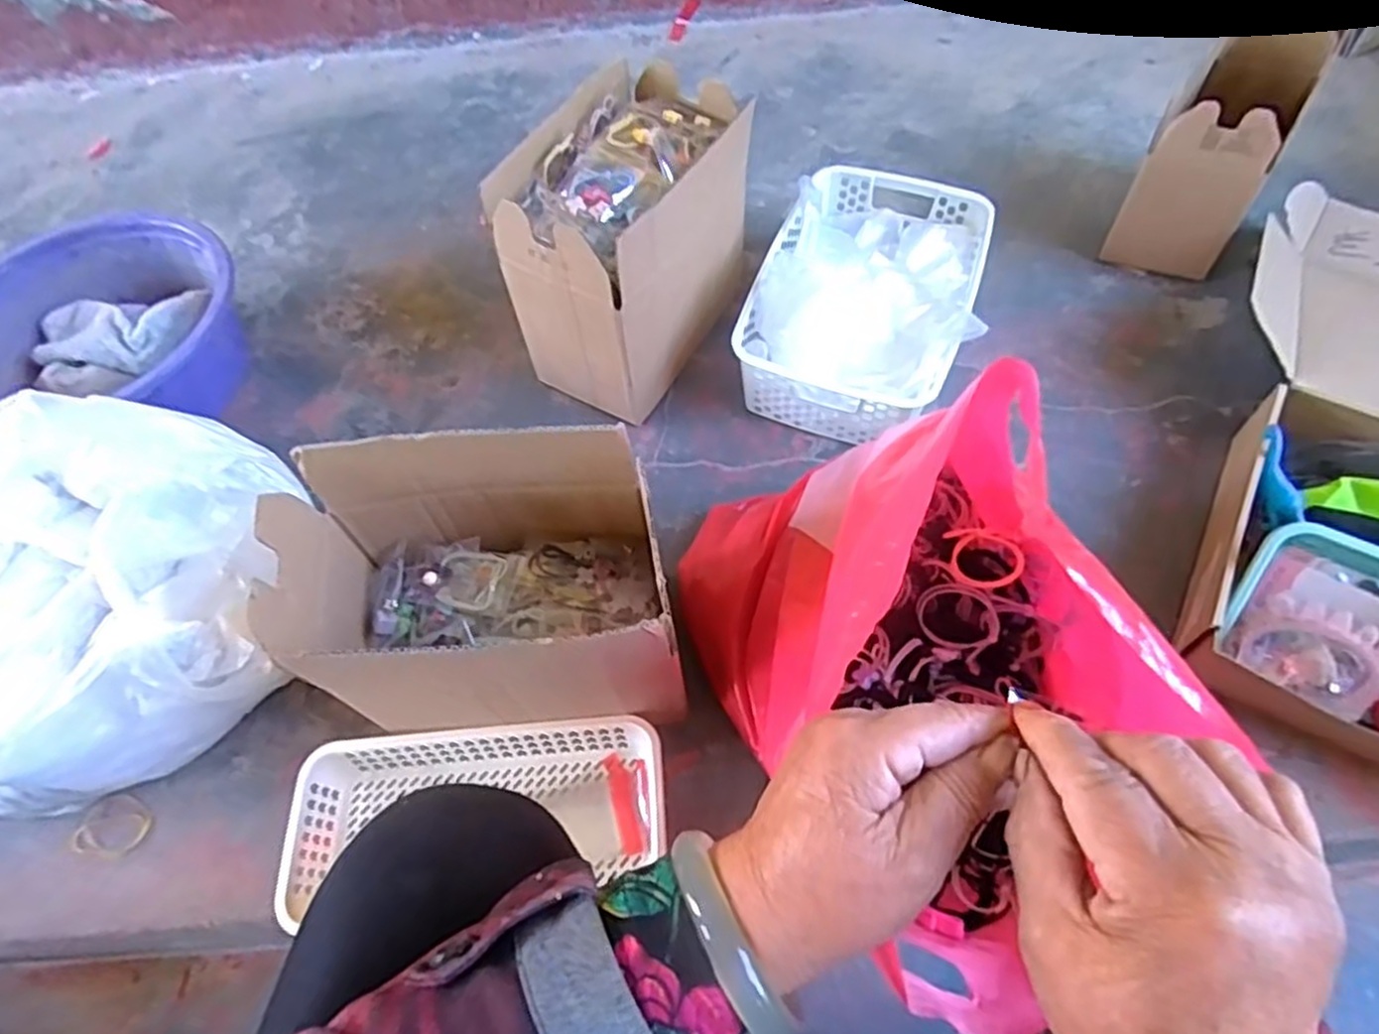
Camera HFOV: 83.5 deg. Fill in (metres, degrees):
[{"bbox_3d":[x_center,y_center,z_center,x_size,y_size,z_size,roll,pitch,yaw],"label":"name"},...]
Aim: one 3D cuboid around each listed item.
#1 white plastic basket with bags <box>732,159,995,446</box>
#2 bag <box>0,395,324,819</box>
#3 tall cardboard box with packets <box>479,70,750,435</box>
[{"bbox_3d":[0.180,-0.219,0.778,0.202,0.111,0.303,16,61,13],"label":"white plastic basket with bags"},{"bbox_3d":[-0.455,0.066,0.601,0.267,0.193,0.255,-17,59,-6],"label":"bag"},{"bbox_3d":[-0.051,-0.257,0.744,0.147,0.217,0.239,26,63,18],"label":"tall cardboard box with packets"}]

